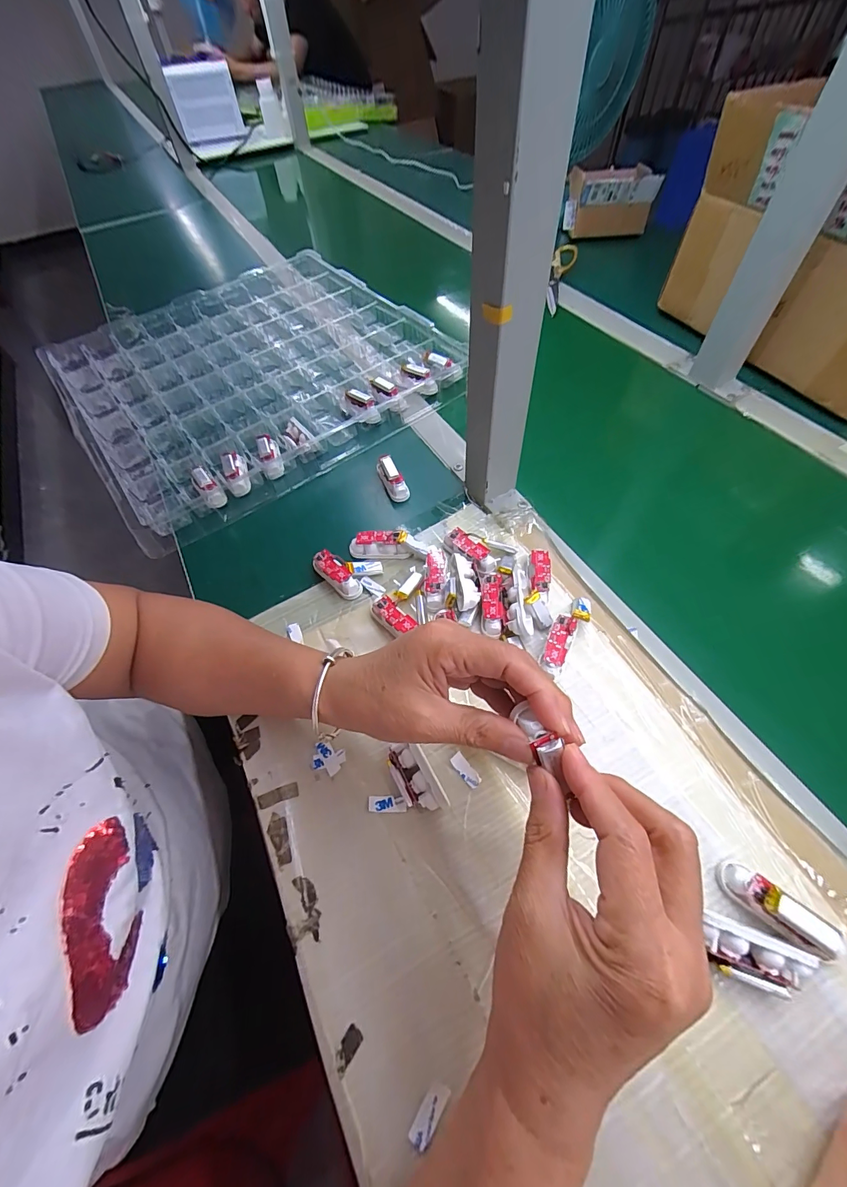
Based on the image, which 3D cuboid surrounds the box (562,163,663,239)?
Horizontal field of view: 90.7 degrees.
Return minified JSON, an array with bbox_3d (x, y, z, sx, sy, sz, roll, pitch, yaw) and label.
[{"bbox_3d":[0.331,-0.703,0.753,0.135,0.084,0.090,-6,58,0],"label":"box"}]

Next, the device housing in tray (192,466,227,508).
[{"bbox_3d":[-0.237,-0.117,0.457,0.022,0.018,0.047,-34,93,-16],"label":"device housing in tray"}]

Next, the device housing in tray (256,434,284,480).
[{"bbox_3d":[-0.179,-0.161,0.485,0.024,0.027,0.057,-22,59,-10],"label":"device housing in tray"}]

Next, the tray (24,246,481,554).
[{"bbox_3d":[-0.244,-0.328,0.595,0.475,0.036,0.500,-35,62,-17],"label":"tray"}]

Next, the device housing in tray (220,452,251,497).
[{"bbox_3d":[-0.213,-0.139,0.477,0.024,0.029,0.050,-20,59,-9],"label":"device housing in tray"}]

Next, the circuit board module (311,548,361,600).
[{"bbox_3d":[-0.081,-0.018,0.396,0.023,0.022,0.056,-38,63,-18],"label":"circuit board module"}]

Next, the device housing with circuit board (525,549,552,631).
[{"bbox_3d":[0.101,-0.008,0.368,0.023,0.022,0.071,2,58,5],"label":"device housing with circuit board"}]

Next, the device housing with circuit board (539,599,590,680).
[{"bbox_3d":[0.117,0.033,0.347,0.022,0.018,0.081,29,64,20],"label":"device housing with circuit board"}]

